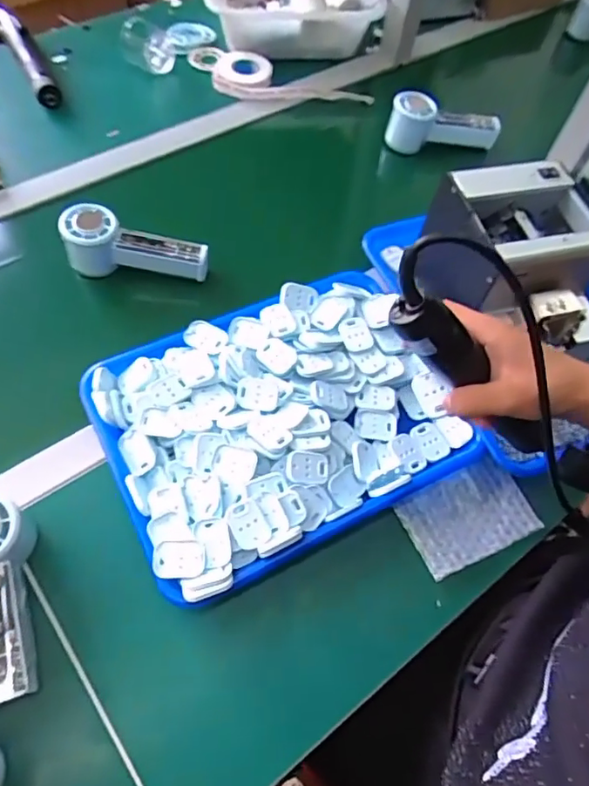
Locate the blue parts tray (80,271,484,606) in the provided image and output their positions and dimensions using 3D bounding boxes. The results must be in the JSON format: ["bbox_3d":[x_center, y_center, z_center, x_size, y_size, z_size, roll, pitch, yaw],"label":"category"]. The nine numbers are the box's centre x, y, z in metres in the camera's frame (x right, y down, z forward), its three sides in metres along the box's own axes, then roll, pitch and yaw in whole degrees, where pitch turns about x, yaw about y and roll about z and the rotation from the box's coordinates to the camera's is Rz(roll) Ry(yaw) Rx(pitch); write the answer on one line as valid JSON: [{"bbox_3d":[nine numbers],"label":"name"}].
[{"bbox_3d":[-0.011,0.021,0.535,0.325,0.044,0.242,-24,62,-17],"label":"blue parts tray"}]

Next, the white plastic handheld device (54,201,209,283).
[{"bbox_3d":[-0.180,-0.162,0.625,0.156,0.063,0.042,9,56,-16],"label":"white plastic handheld device"}]

